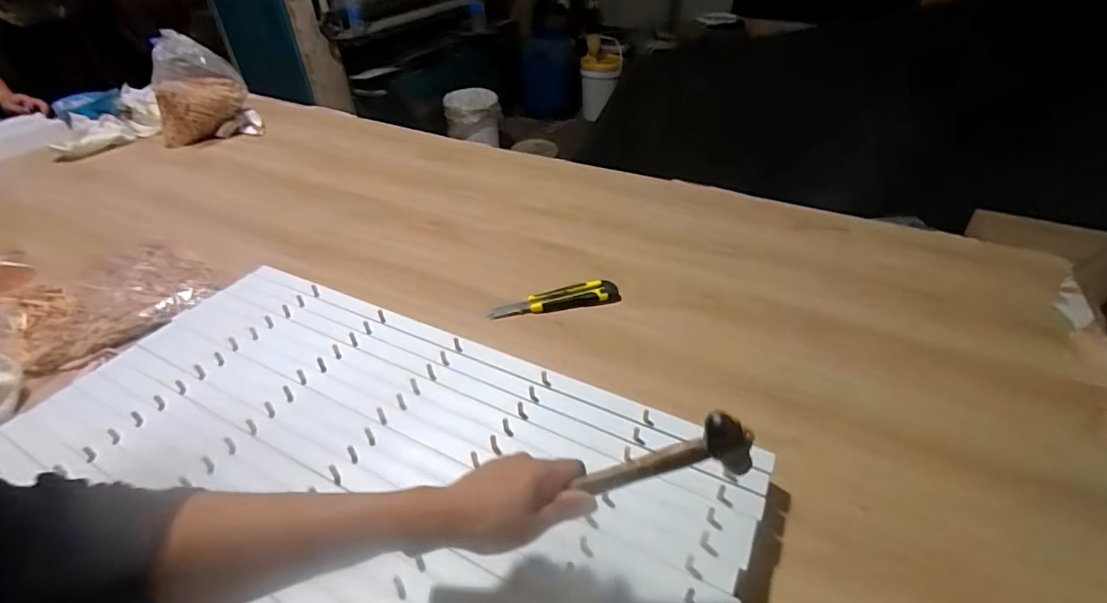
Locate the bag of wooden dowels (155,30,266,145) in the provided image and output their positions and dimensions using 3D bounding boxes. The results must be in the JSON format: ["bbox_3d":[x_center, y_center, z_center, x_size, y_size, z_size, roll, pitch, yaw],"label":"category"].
[{"bbox_3d":[-0.907,-0.539,1.314,0.227,0.244,0.124,-32,48,-31],"label":"bag of wooden dowels"}]

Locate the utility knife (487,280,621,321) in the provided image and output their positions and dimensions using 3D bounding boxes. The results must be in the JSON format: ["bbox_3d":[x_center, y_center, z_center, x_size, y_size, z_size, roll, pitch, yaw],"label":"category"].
[{"bbox_3d":[0.000,-0.004,0.798,0.203,0.015,0.041,-8,40,-5],"label":"utility knife"}]

